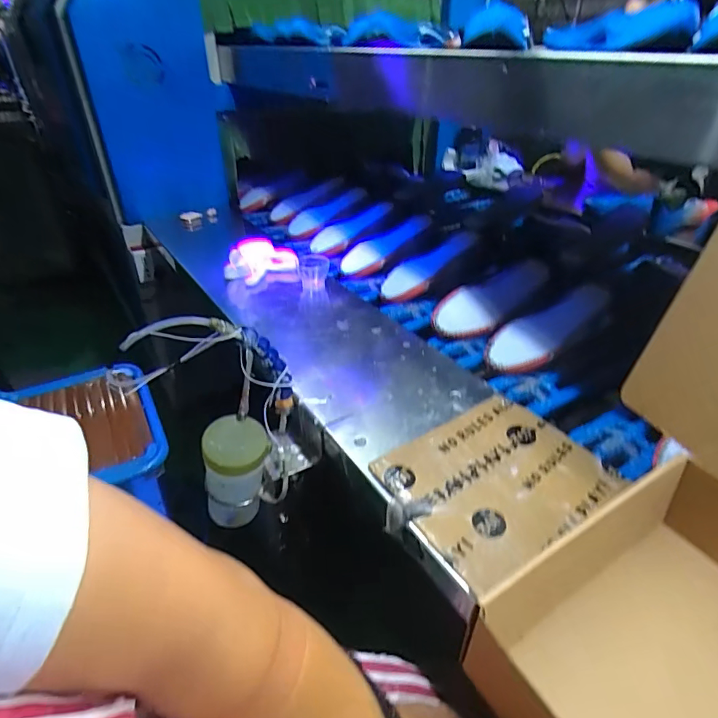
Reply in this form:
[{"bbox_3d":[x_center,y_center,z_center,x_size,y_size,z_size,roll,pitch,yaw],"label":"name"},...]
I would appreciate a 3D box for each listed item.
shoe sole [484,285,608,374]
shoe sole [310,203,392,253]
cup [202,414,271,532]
[{"bbox_3d":[0.298,-0.048,0.723,0.206,0.037,0.077,-32,40,1],"label":"shoe sole"},{"bbox_3d":[-0.014,-0.328,1.128,0.235,0.028,0.080,-30,43,-8],"label":"shoe sole"},{"bbox_3d":[-0.148,0.140,0.569,0.075,0.116,0.080,1,36,0],"label":"cup"}]

